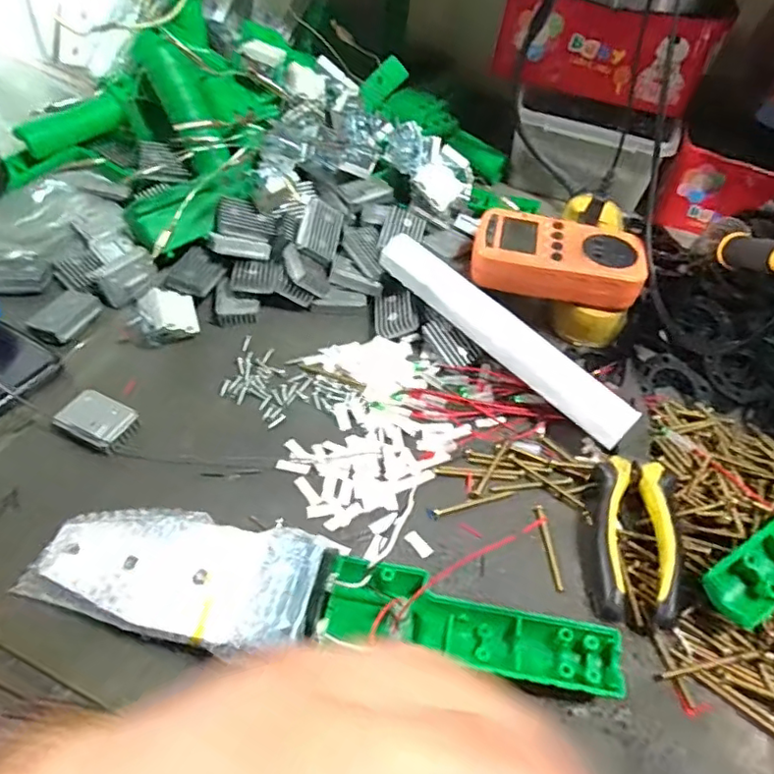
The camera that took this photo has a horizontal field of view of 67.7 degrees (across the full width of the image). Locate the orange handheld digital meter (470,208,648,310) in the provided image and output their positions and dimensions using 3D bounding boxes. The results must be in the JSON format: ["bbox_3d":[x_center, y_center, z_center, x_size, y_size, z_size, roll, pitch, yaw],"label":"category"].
[{"bbox_3d":[0.133,-0.101,0.451,0.127,0.028,0.070,12,50,5],"label":"orange handheld digital meter"}]

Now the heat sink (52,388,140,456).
[{"bbox_3d":[-0.192,0.022,0.380,0.047,0.012,0.035,24,52,15],"label":"heat sink"}]

